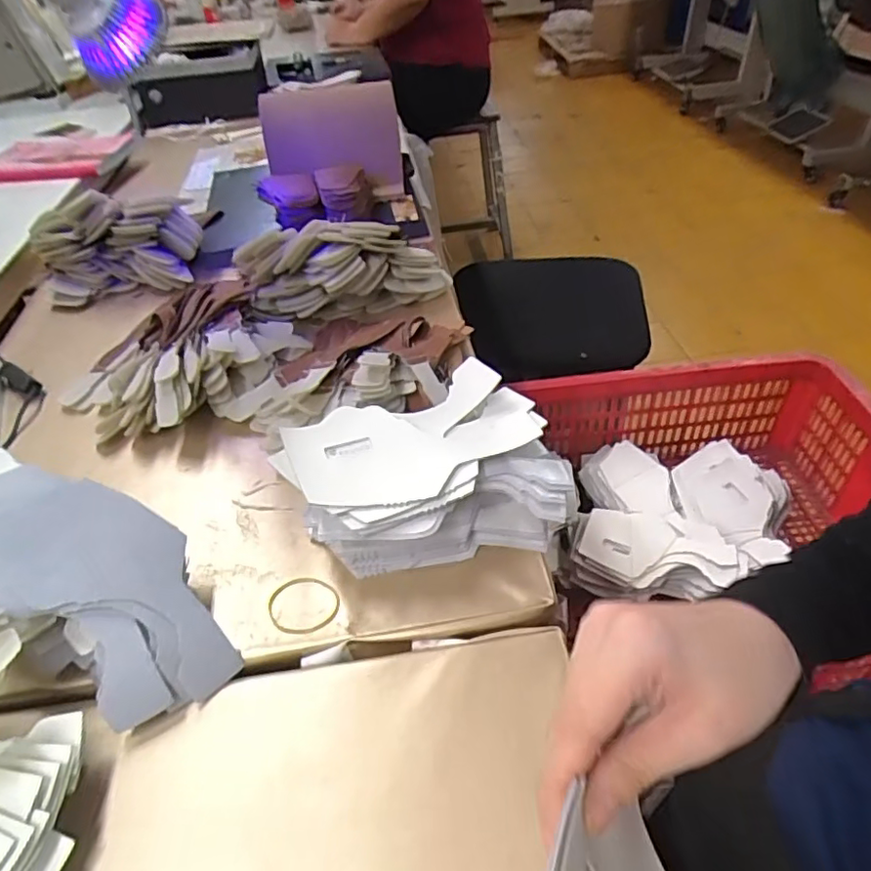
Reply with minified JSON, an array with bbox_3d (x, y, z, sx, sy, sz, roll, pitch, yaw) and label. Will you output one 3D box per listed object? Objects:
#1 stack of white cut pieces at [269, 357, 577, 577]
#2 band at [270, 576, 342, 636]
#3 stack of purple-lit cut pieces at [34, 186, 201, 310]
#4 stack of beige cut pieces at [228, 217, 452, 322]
[{"bbox_3d":[-0.001,0.032,0.453,0.192,0.075,0.132,-22,45,-18],"label":"stack of white cut pieces"},{"bbox_3d":[-0.092,0.117,0.421,0.051,0.004,0.043,-3,43,2],"label":"band"},{"bbox_3d":[-0.397,-0.239,0.753,0.190,0.107,0.097,-17,44,-13],"label":"stack of purple-lit cut pieces"},{"bbox_3d":[-0.102,-0.185,0.662,0.229,0.086,0.077,-8,43,-3],"label":"stack of beige cut pieces"}]

